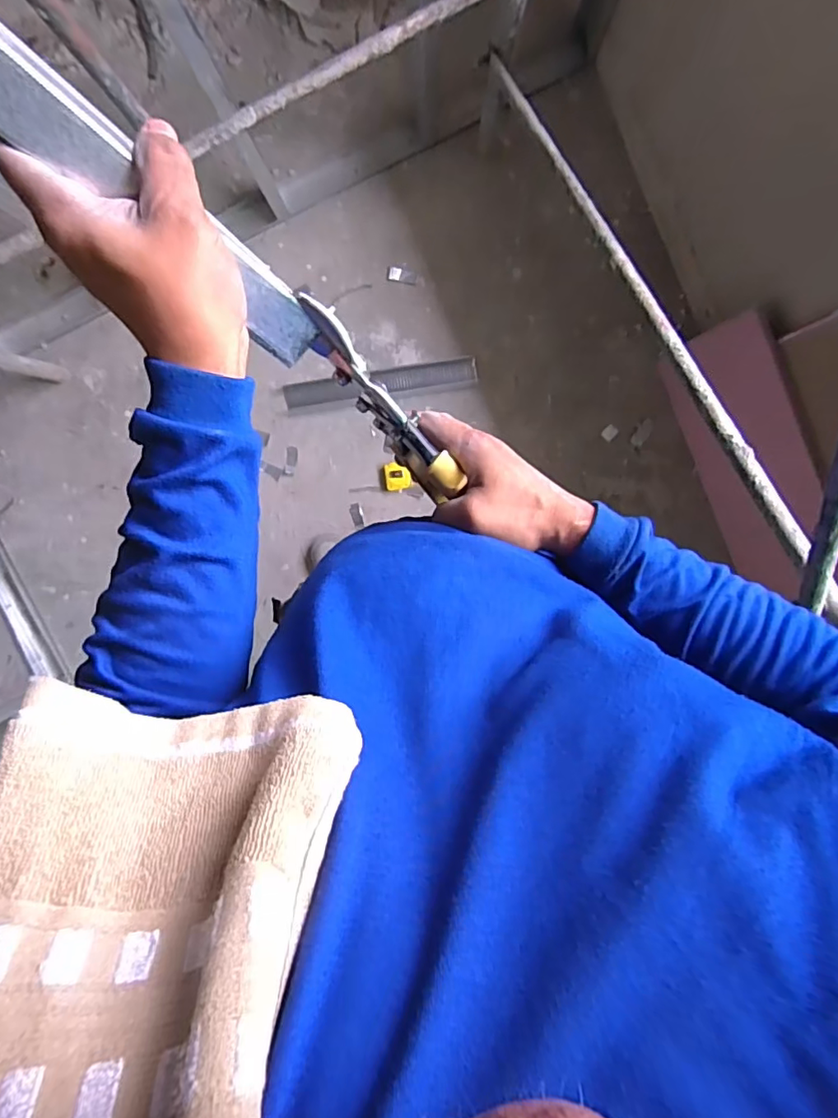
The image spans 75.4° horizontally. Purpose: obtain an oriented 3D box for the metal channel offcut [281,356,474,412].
[{"bbox_3d":[-0.096,-0.441,1.354,0.480,0.035,0.065,-7,95,2],"label":"metal channel offcut"}]

